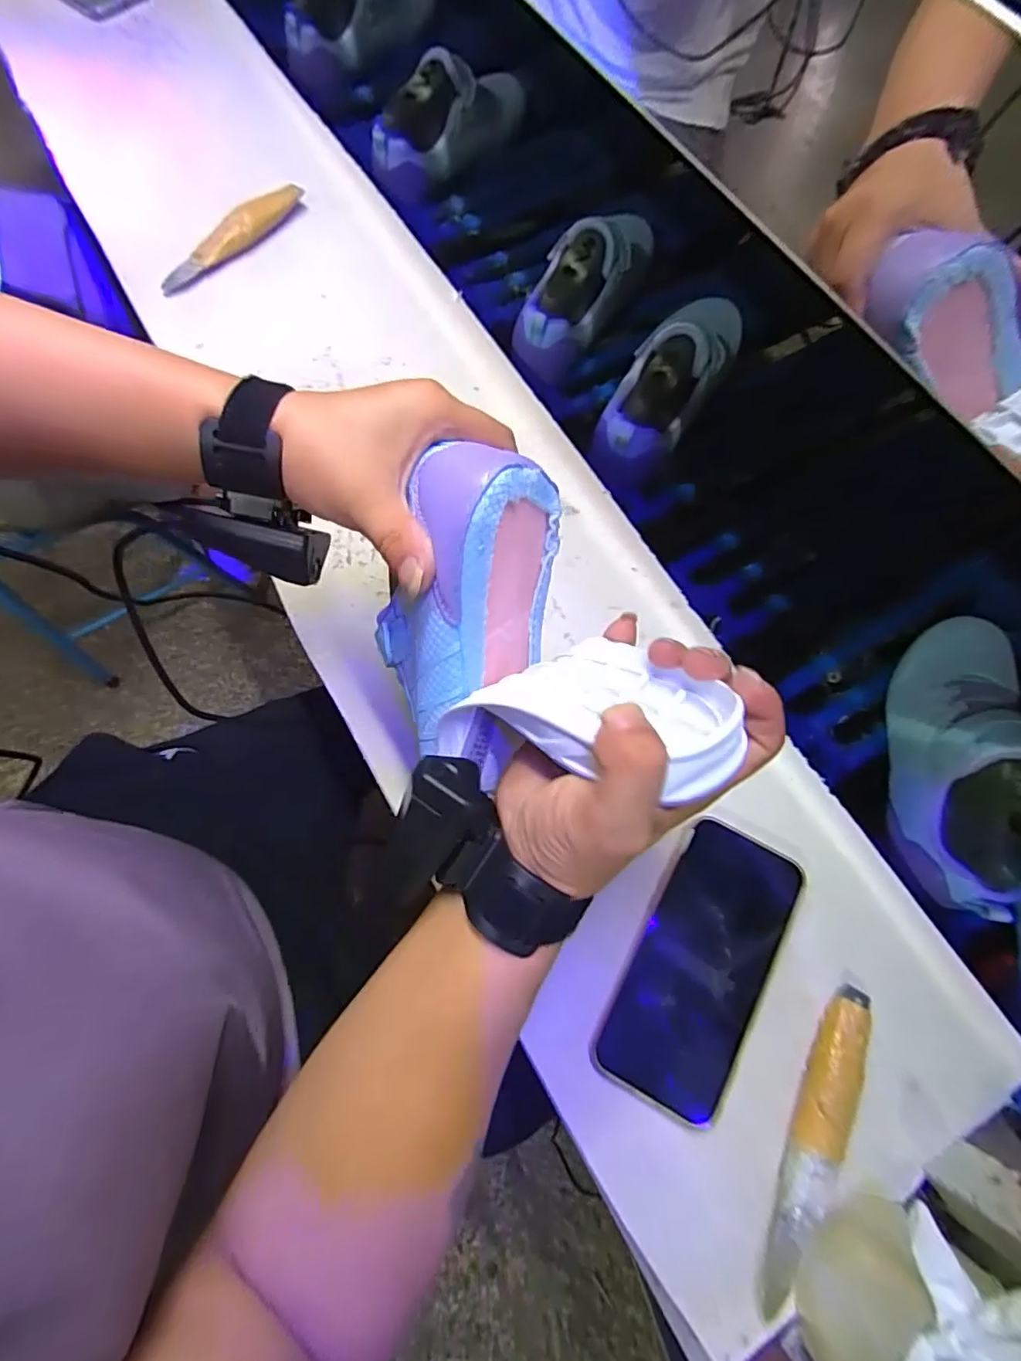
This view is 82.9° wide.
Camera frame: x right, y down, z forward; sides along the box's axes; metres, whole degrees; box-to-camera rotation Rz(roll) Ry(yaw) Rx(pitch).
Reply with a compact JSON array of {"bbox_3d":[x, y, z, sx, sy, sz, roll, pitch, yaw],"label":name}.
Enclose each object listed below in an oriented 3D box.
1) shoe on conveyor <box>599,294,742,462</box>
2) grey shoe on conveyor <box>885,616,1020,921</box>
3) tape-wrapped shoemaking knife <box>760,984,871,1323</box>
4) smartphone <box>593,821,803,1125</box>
[{"bbox_3d":[0.133,-0.264,0.518,0.079,0.066,0.148,39,89,11],"label":"shoe on conveyor"},{"bbox_3d":[0.331,0.049,0.418,0.076,0.094,0.225,15,72,4],"label":"grey shoe on conveyor"},{"bbox_3d":[0.170,0.258,0.323,0.027,0.021,0.167,25,73,7],"label":"tape-wrapped shoemaking knife"},{"bbox_3d":[0.120,0.175,0.356,0.079,0.011,0.162,28,74,8],"label":"smartphone"}]

